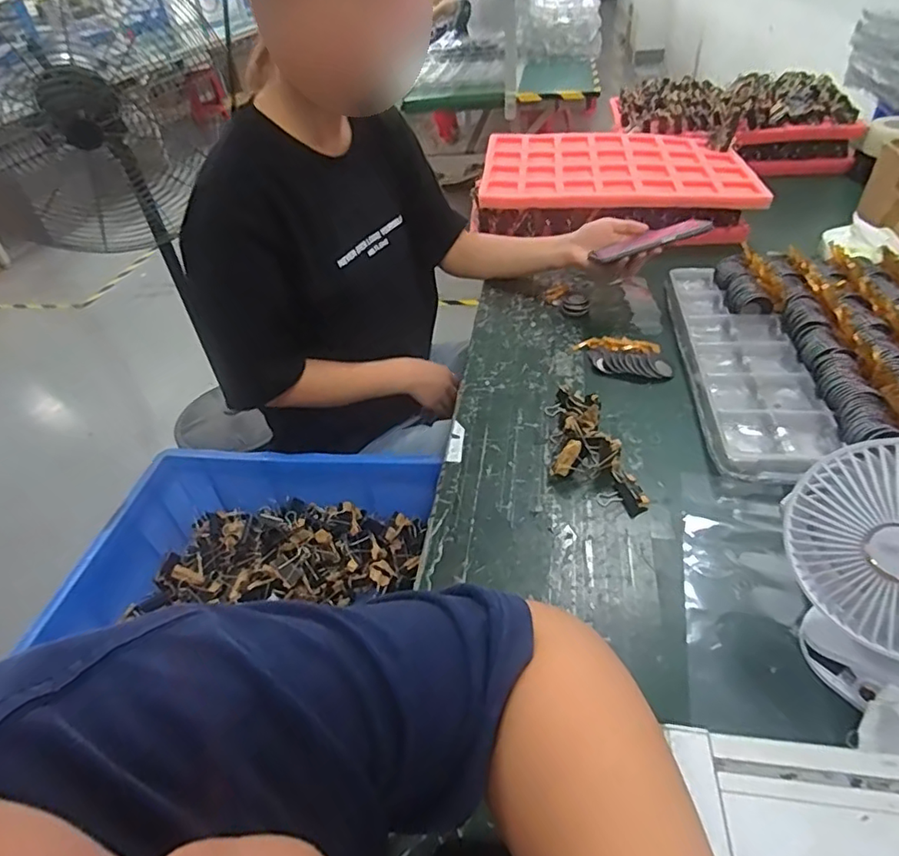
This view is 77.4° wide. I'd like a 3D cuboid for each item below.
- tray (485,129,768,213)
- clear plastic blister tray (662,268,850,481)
[{"bbox_3d":[0.314,-0.511,1.092,0.489,0.041,0.345,2,42,8],"label":"tray"},{"bbox_3d":[0.374,-0.097,0.733,0.129,0.033,0.442,1,42,8],"label":"clear plastic blister tray"}]

